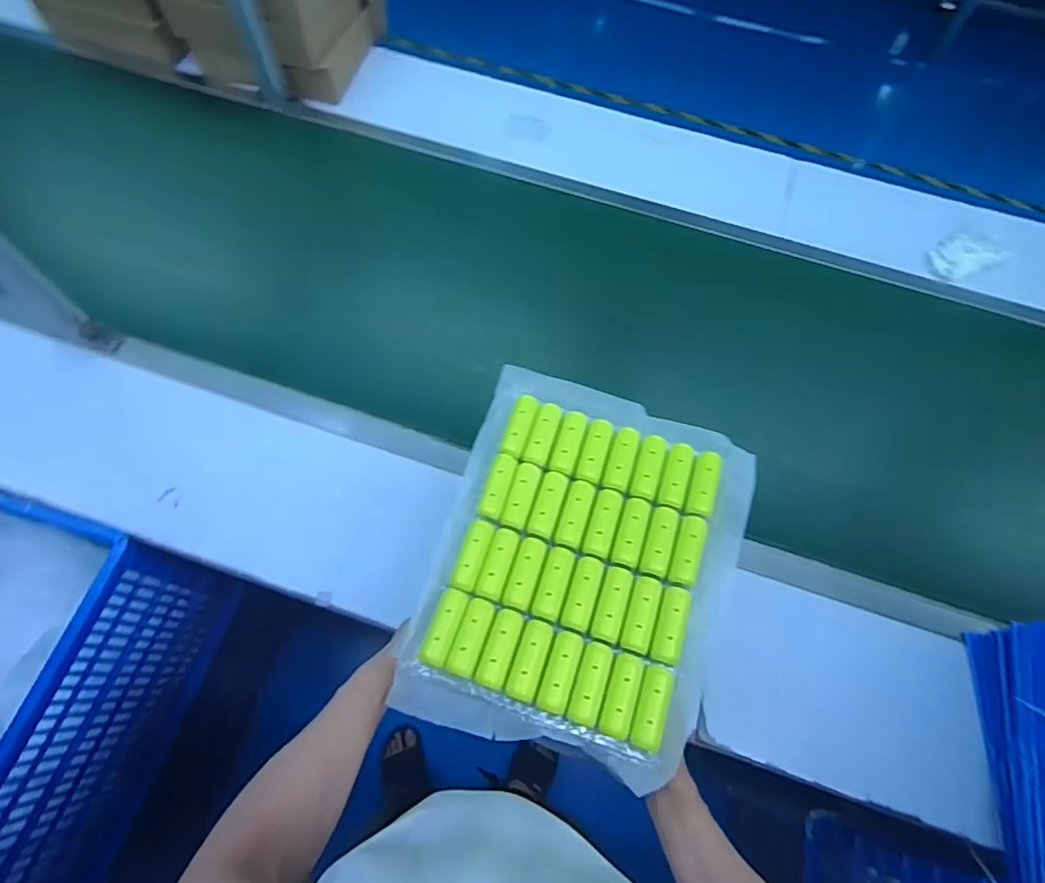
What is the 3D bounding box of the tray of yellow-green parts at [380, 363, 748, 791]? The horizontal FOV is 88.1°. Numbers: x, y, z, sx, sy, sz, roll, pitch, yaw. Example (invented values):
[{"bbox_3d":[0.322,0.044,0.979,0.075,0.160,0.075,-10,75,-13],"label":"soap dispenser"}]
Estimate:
[{"bbox_3d":[0.069,0.131,0.614,0.306,0.080,0.395,16,67,6],"label":"tray of yellow-green parts"}]

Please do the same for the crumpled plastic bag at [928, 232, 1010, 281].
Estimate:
[{"bbox_3d":[0.879,-0.375,1.081,0.118,0.030,0.087,-15,68,-11],"label":"crumpled plastic bag"}]

